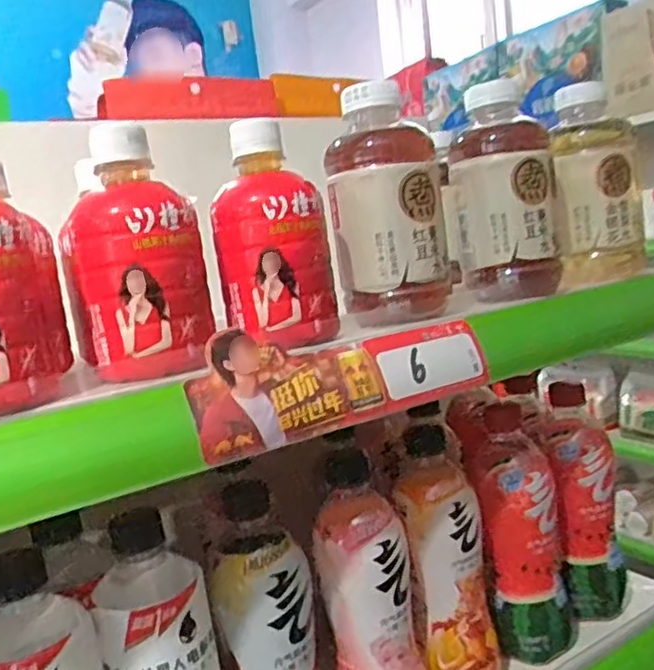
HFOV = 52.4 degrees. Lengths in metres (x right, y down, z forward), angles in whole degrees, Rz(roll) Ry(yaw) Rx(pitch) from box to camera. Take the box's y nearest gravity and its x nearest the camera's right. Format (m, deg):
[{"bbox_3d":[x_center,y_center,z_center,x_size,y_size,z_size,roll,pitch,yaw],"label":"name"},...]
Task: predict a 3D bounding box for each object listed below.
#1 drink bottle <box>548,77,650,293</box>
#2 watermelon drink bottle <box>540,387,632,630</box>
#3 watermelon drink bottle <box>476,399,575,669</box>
[{"bbox_3d":[0.203,-0.111,0.495,0.064,0.143,0.072,-3,9,23],"label":"drink bottle"},{"bbox_3d":[0.221,0.143,0.576,0.064,0.186,0.058,-4,9,15],"label":"watermelon drink bottle"},{"bbox_3d":[0.158,0.157,0.532,0.061,0.189,0.059,-3,9,23],"label":"watermelon drink bottle"}]

